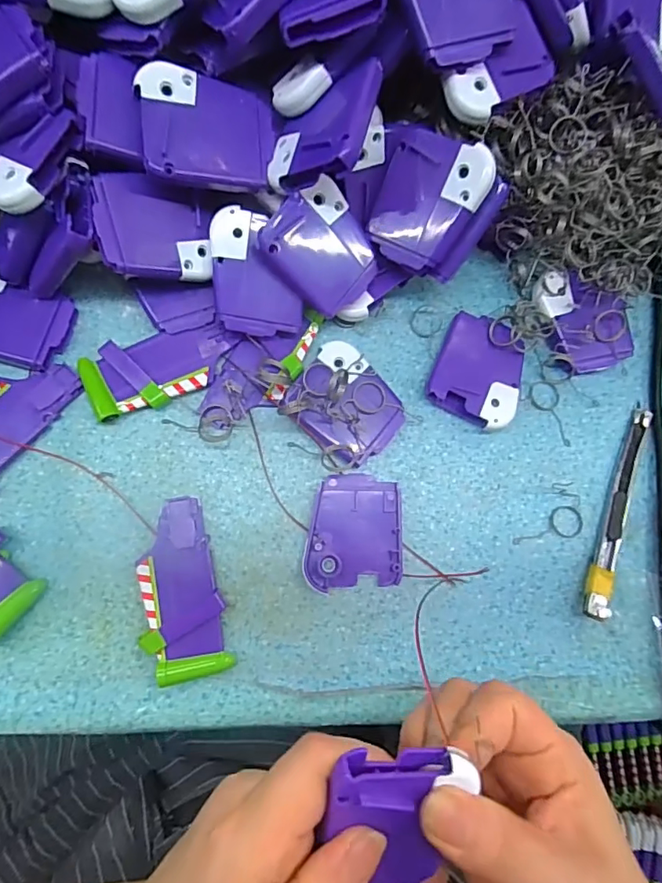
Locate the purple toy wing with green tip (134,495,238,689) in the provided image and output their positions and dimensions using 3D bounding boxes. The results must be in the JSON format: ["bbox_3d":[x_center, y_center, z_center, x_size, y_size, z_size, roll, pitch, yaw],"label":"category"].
[{"bbox_3d":[-0.079,0.076,0.268,0.040,0.012,0.089,-10,83,-7],"label":"purple toy wing with green tip"}]

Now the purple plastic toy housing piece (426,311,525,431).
[{"bbox_3d":[0.086,-0.040,0.301,0.051,0.015,0.060,24,80,-2],"label":"purple plastic toy housing piece"}]

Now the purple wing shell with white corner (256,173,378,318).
[{"bbox_3d":[-0.004,-0.101,0.274,0.060,0.010,0.054,41,84,-26],"label":"purple wing shell with white corner"}]

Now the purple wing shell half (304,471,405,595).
[{"bbox_3d":[0.013,0.050,0.284,0.052,0.006,0.061,4,82,-5],"label":"purple wing shell half"}]

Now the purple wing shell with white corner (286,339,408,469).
[{"bbox_3d":[0.009,-0.020,0.289,0.059,0.016,0.052,41,80,1],"label":"purple wing shell with white corner"}]

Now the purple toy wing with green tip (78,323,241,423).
[{"bbox_3d":[-0.092,-0.040,0.283,0.080,0.011,0.038,-17,84,-8],"label":"purple toy wing with green tip"}]

